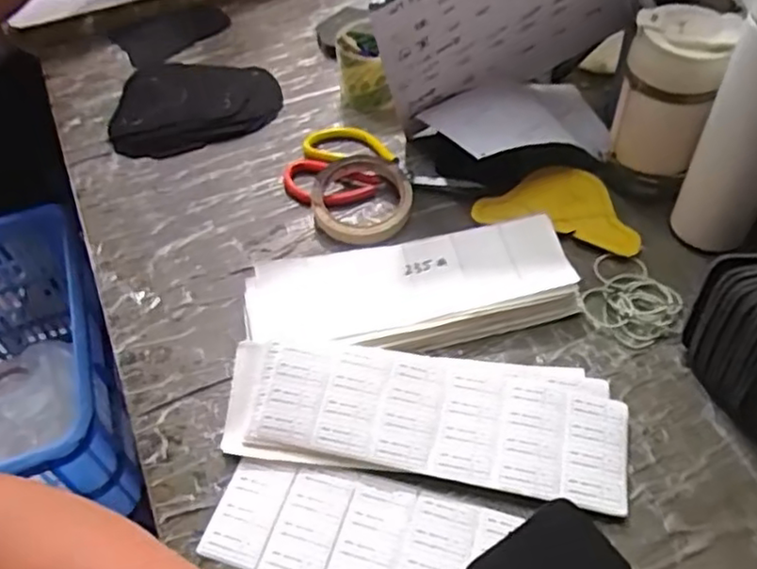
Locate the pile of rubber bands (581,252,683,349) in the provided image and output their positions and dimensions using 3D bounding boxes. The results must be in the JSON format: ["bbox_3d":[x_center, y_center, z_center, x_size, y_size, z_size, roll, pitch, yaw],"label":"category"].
[{"bbox_3d":[0.206,0.011,0.544,0.073,0.016,0.081,29,58,26],"label":"pile of rubber bands"}]

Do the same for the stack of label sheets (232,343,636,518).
[{"bbox_3d":[0.030,0.097,0.476,0.280,0.028,0.097,4,51,8],"label":"stack of label sheets"}]

